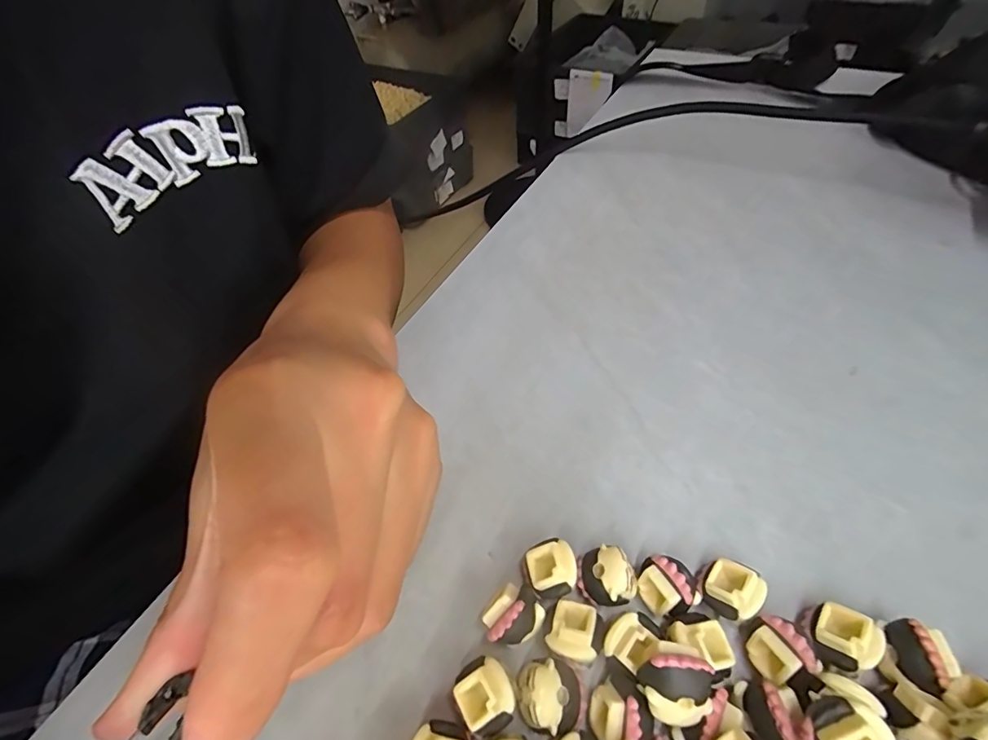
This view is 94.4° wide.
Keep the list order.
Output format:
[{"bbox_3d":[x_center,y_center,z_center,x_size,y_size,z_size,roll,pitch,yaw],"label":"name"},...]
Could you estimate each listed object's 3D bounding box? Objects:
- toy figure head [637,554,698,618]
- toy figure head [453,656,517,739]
[{"bbox_3d":[0.049,0.063,0.132,0.011,0.017,0.015,-27,54,-17],"label":"toy figure head"},{"bbox_3d":[-0.002,0.086,0.120,0.014,0.015,0.015,-27,54,-17],"label":"toy figure head"}]

